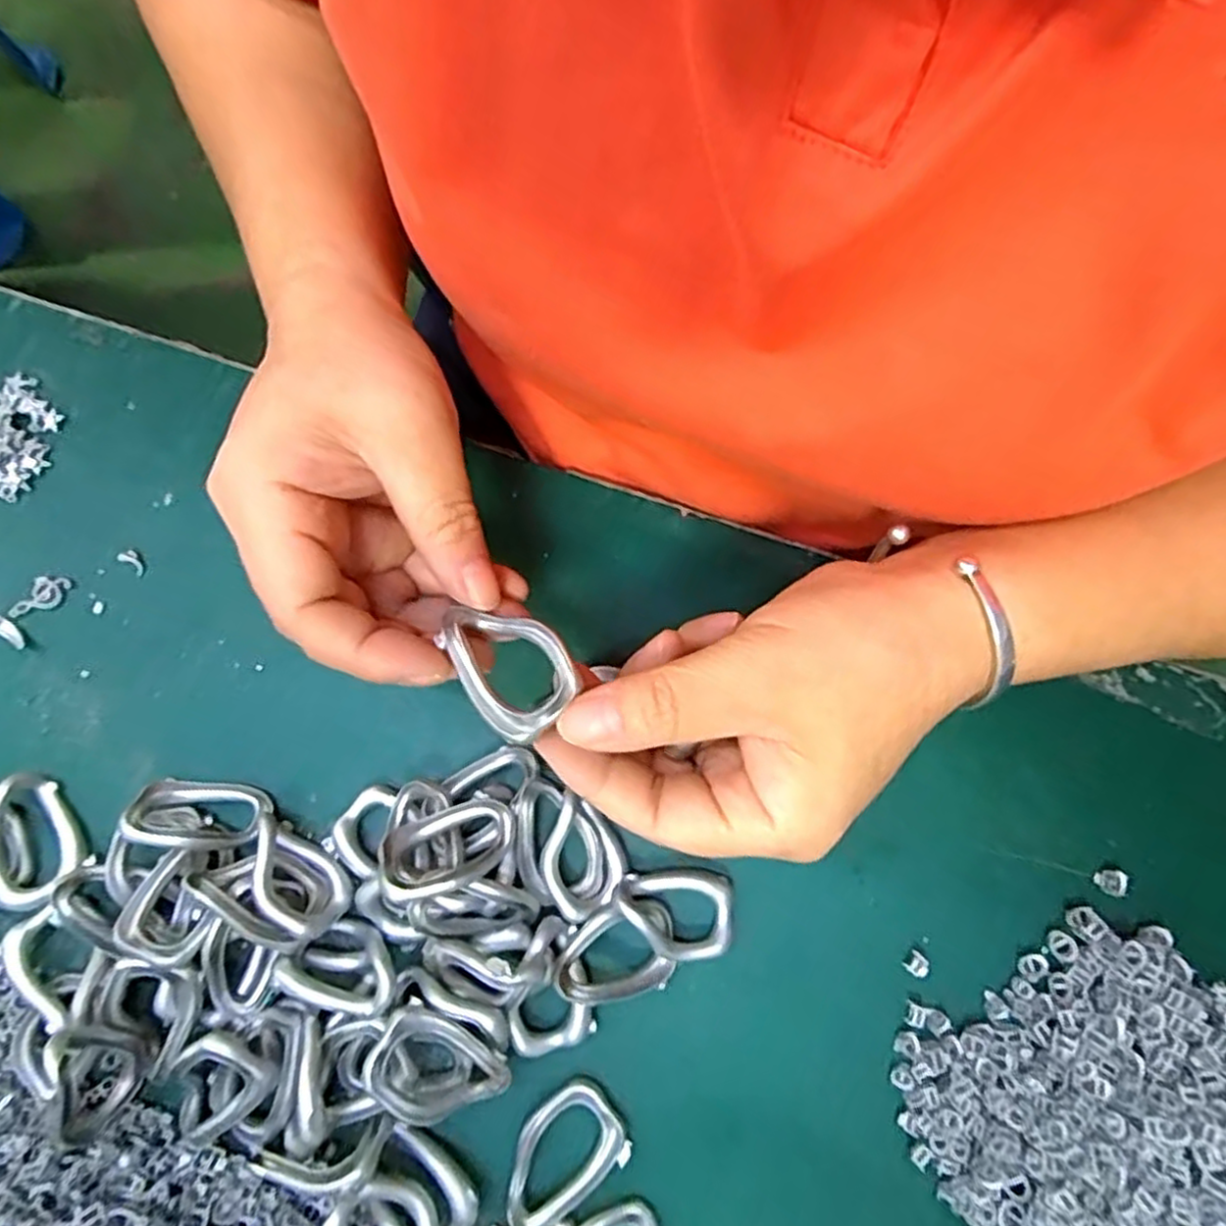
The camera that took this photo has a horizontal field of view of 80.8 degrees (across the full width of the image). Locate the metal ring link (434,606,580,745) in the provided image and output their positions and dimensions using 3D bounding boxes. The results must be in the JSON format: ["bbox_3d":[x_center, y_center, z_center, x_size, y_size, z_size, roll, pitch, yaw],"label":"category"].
[{"bbox_3d":[-0.030,0.014,0.209,0.030,0.011,0.043,-40,81,-10],"label":"metal ring link"}]

